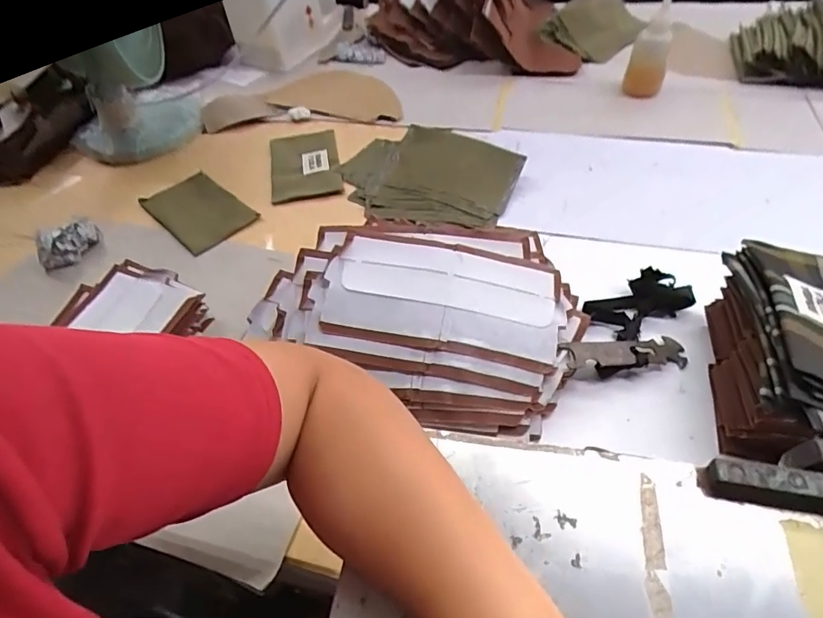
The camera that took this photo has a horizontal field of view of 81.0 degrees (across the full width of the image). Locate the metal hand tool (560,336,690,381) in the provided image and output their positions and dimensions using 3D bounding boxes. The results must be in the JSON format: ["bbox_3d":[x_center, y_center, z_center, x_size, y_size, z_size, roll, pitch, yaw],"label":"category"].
[{"bbox_3d":[0.213,0.048,0.486,0.130,0.018,0.035,-1,62,-11],"label":"metal hand tool"}]

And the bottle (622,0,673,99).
[{"bbox_3d":[0.391,-0.427,0.776,0.060,0.202,0.049,20,53,19],"label":"bottle"}]

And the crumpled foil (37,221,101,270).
[{"bbox_3d":[-0.460,-0.089,0.646,0.078,0.051,0.027,-38,58,-26],"label":"crumpled foil"}]

